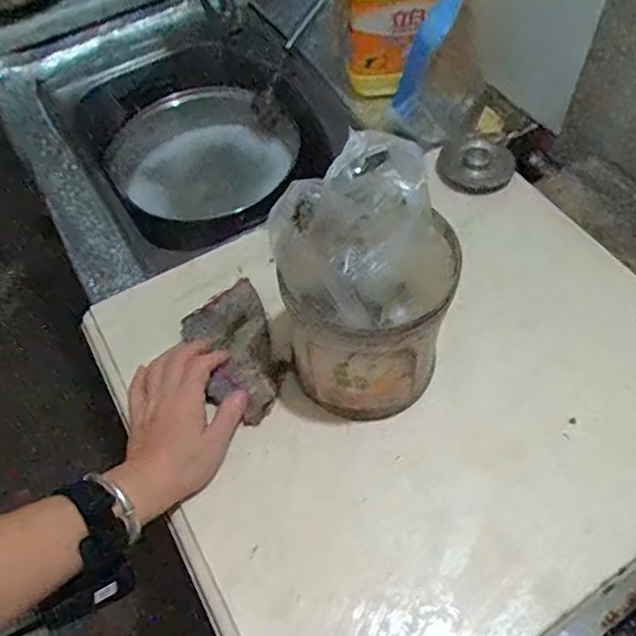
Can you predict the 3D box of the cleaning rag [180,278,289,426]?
[{"bbox_3d":[-0.074,0.035,0.550,0.074,0.020,0.130,-20,64,-10],"label":"cleaning rag"}]

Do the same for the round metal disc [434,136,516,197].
[{"bbox_3d":[0.178,-0.169,0.672,0.084,0.028,0.066,8,58,8],"label":"round metal disc"}]

